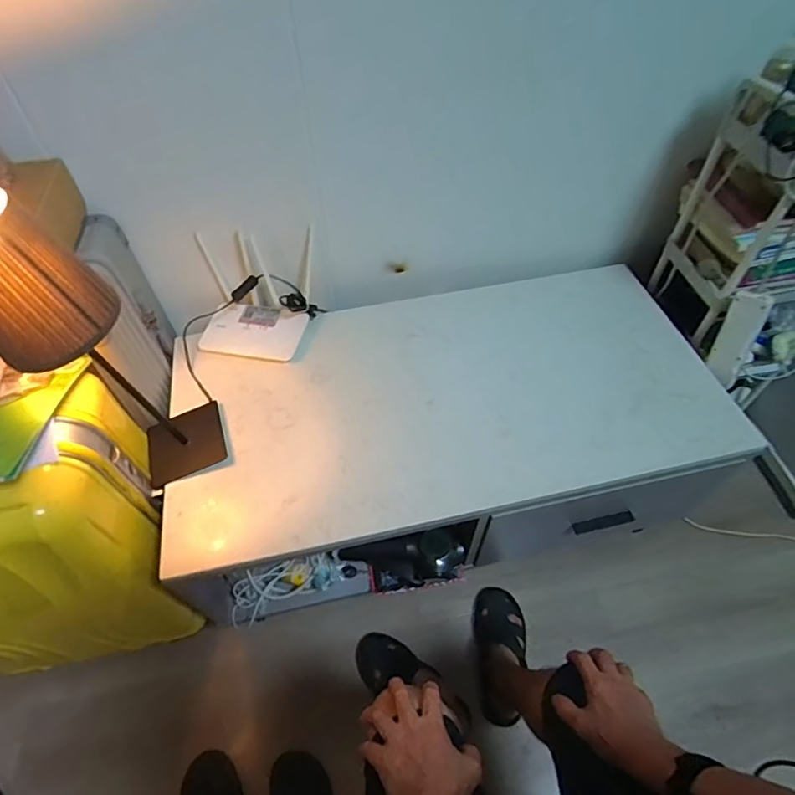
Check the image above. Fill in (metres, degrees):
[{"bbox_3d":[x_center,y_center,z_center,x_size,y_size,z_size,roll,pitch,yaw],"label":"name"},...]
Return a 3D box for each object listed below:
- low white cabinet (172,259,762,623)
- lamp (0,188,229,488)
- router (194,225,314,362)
[{"bbox_3d":[0.103,0.104,1.075,1.018,0.408,0.496,-9,53,-6],"label":"low white cabinet"},{"bbox_3d":[-0.390,-0.047,0.671,0.169,0.460,0.121,-21,55,-15],"label":"lamp"},{"bbox_3d":[-0.281,-0.208,0.969,0.209,0.175,0.193,3,53,3],"label":"router"}]

